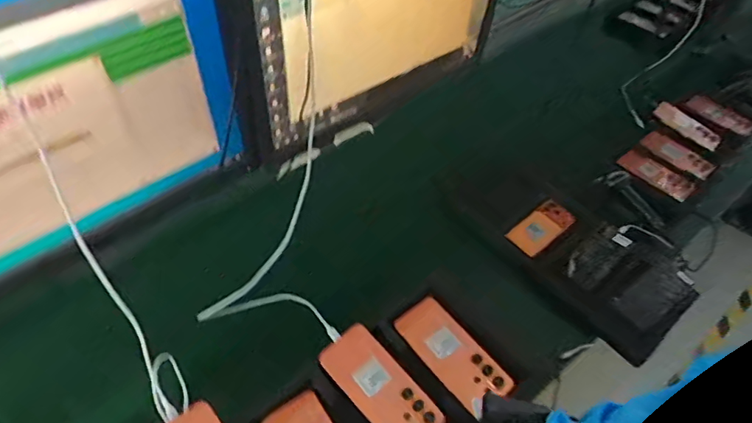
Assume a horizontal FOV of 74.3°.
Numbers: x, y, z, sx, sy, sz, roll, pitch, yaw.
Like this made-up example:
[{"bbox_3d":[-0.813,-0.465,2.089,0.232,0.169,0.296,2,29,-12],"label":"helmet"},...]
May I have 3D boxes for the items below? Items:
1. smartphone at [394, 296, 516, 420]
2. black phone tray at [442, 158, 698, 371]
[{"bbox_3d":[0.104,0.195,0.685,0.071,0.012,0.164,-41,63,-8],"label":"smartphone"},{"bbox_3d":[0.376,0.072,0.989,0.202,0.060,0.461,-42,67,-8],"label":"black phone tray"}]

